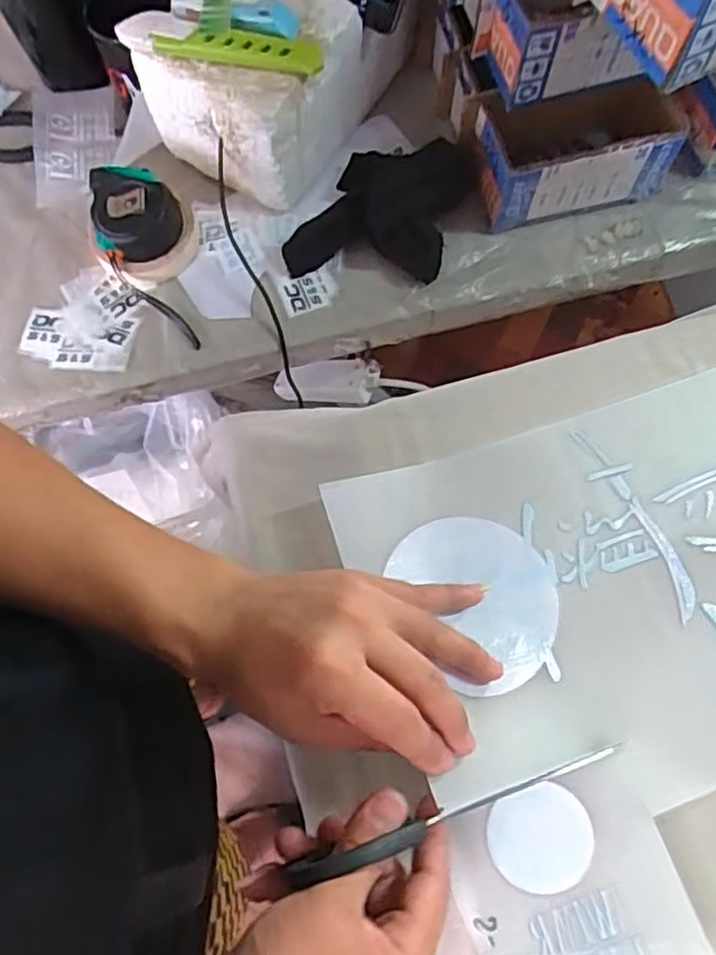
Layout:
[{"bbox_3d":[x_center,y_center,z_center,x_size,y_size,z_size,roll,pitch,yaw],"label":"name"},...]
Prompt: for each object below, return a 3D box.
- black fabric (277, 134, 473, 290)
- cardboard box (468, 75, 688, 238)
[{"bbox_3d":[0.019,-0.234,0.594,0.148,0.035,0.121,6,74,3],"label":"black fabric"},{"bbox_3d":[0.184,-0.274,0.583,0.163,0.083,0.077,-7,74,-1],"label":"cardboard box"}]

